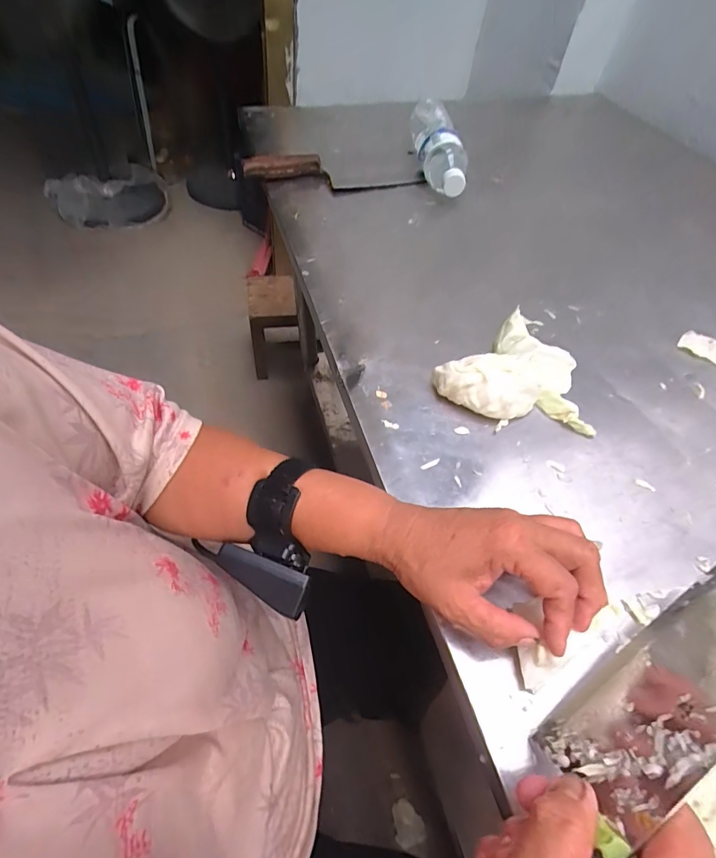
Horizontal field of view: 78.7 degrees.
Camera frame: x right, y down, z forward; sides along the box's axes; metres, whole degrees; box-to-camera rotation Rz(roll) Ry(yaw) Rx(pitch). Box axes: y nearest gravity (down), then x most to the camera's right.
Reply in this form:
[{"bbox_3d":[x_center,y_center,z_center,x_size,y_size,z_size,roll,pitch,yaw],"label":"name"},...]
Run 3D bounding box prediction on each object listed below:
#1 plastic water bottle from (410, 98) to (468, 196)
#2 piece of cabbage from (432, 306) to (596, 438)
[{"bbox_3d":[0.135,-0.467,0.722,0.077,0.062,0.273,2,53,-2],"label":"plastic water bottle"},{"bbox_3d":[0.163,-0.044,0.414,0.141,0.049,0.137,-34,63,-26],"label":"piece of cabbage"}]

